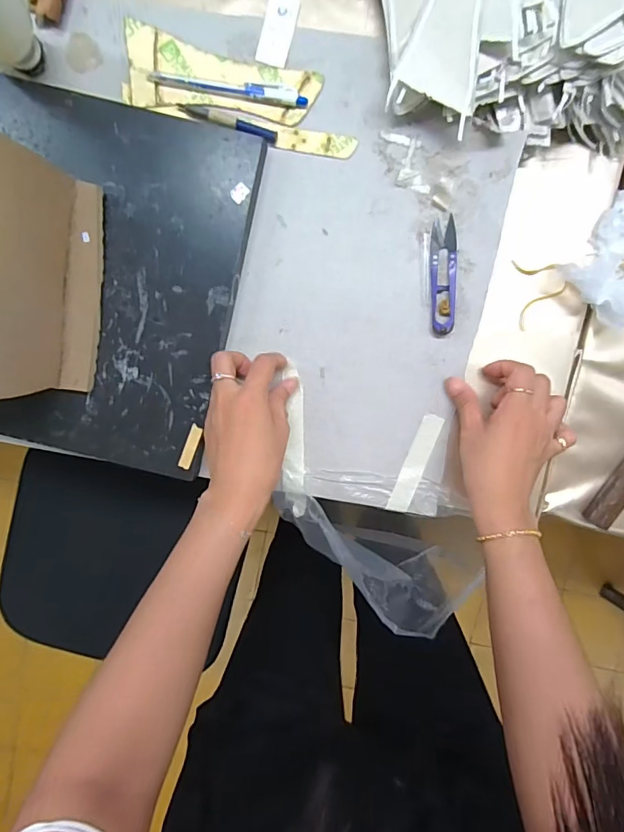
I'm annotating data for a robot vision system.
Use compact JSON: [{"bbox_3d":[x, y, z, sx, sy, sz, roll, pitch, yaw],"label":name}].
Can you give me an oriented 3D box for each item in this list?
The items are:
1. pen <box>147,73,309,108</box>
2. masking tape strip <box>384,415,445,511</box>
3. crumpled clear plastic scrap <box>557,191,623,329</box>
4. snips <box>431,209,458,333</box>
[{"bbox_3d":[-0.072,-0.279,0.398,0.135,0.010,0.014,7,100,0],"label":"pen"},{"bbox_3d":[0.098,0.046,0.445,0.019,0.004,0.098,21,96,3],"label":"masking tape strip"},{"bbox_3d":[0.270,-0.135,0.406,0.076,0.030,0.094,42,98,-5],"label":"crumpled clear plastic scrap"},{"bbox_3d":[0.117,-0.123,0.415,0.022,0.008,0.097,0,99,1],"label":"snips"}]

